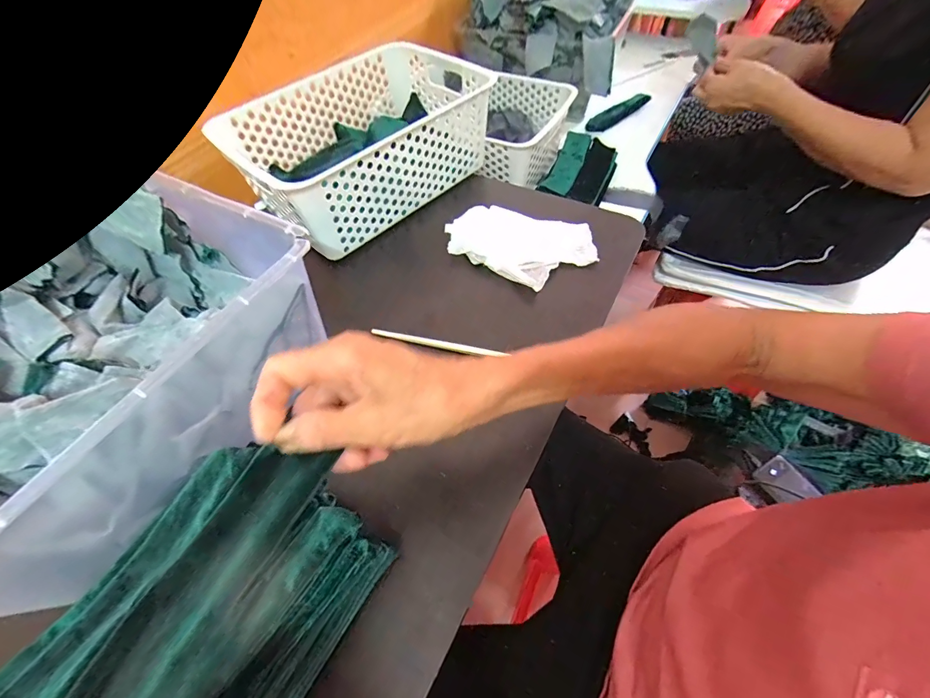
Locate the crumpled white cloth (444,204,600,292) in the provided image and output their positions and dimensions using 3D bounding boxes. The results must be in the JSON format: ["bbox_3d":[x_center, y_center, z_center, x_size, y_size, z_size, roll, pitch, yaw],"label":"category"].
[{"bbox_3d":[0.065,-0.126,0.459,0.163,0.017,0.108,25,61,18],"label":"crumpled white cloth"}]

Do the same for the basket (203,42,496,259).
[{"bbox_3d":[-0.127,-0.266,0.507,0.202,0.102,0.296,37,65,24],"label":"basket"}]

